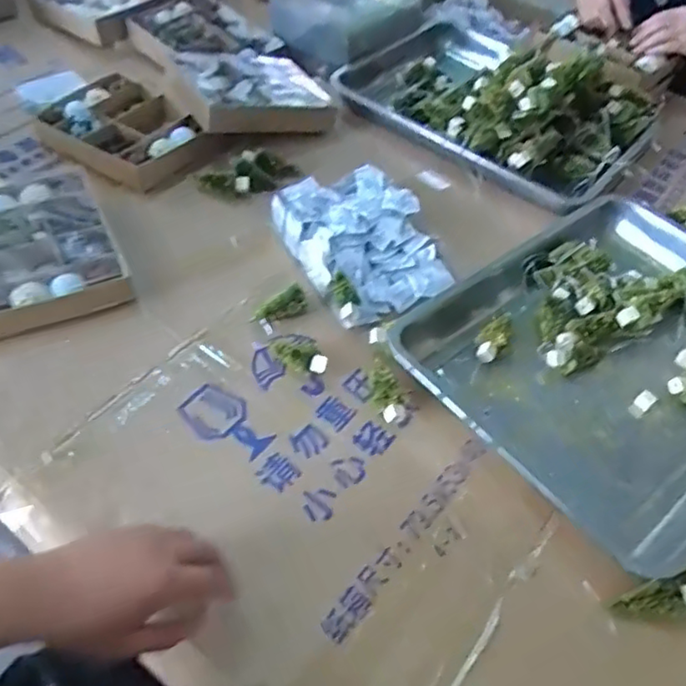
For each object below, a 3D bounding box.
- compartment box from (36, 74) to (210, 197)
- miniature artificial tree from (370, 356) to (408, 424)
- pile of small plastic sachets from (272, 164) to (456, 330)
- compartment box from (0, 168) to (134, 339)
[{"bbox_3d":[-0.306,-0.308,0.915,0.234,0.037,0.165,31,53,17],"label":"compartment box"},{"bbox_3d":[0.043,0.045,0.670,0.029,0.028,0.081,-9,52,-15],"label":"miniature artificial tree"},{"bbox_3d":[0.028,-0.131,0.797,0.169,0.042,0.213,-19,55,-22],"label":"pile of small plastic sachets"},{"bbox_3d":[-0.360,-0.112,0.749,0.161,0.058,0.227,-21,57,-18],"label":"compartment box"}]

